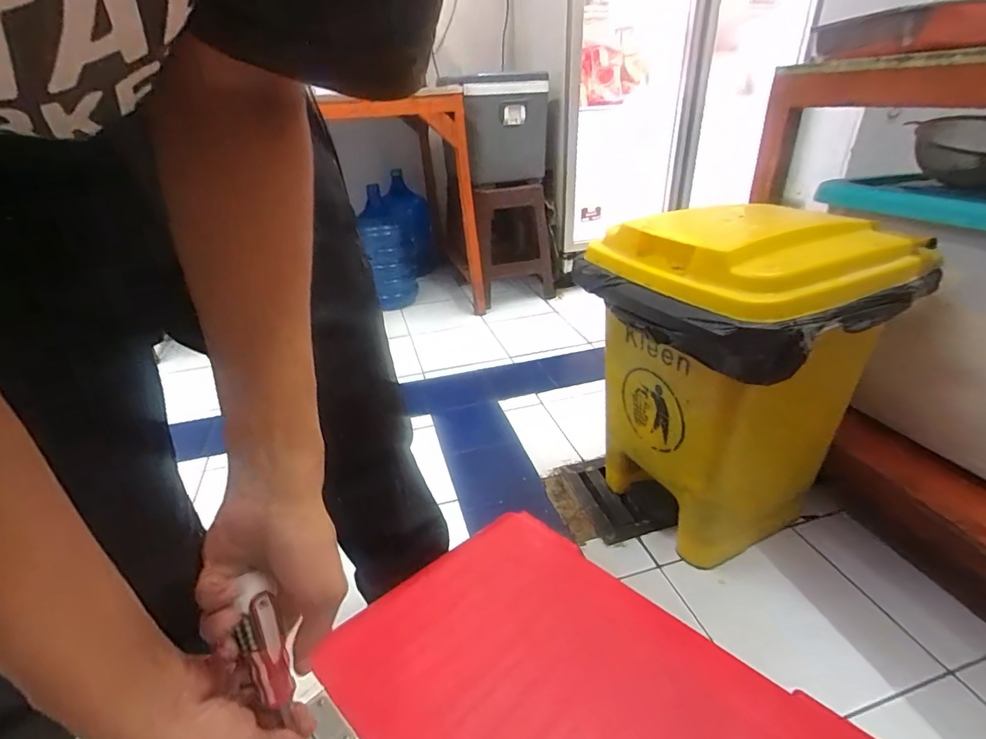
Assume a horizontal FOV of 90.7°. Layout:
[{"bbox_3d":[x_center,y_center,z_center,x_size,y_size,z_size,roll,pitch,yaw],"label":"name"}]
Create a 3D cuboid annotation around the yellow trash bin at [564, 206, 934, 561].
[{"bbox_3d":[0.456,0.027,0.932,0.502,0.556,0.405,-21,34,-28],"label":"yellow trash bin"}]

